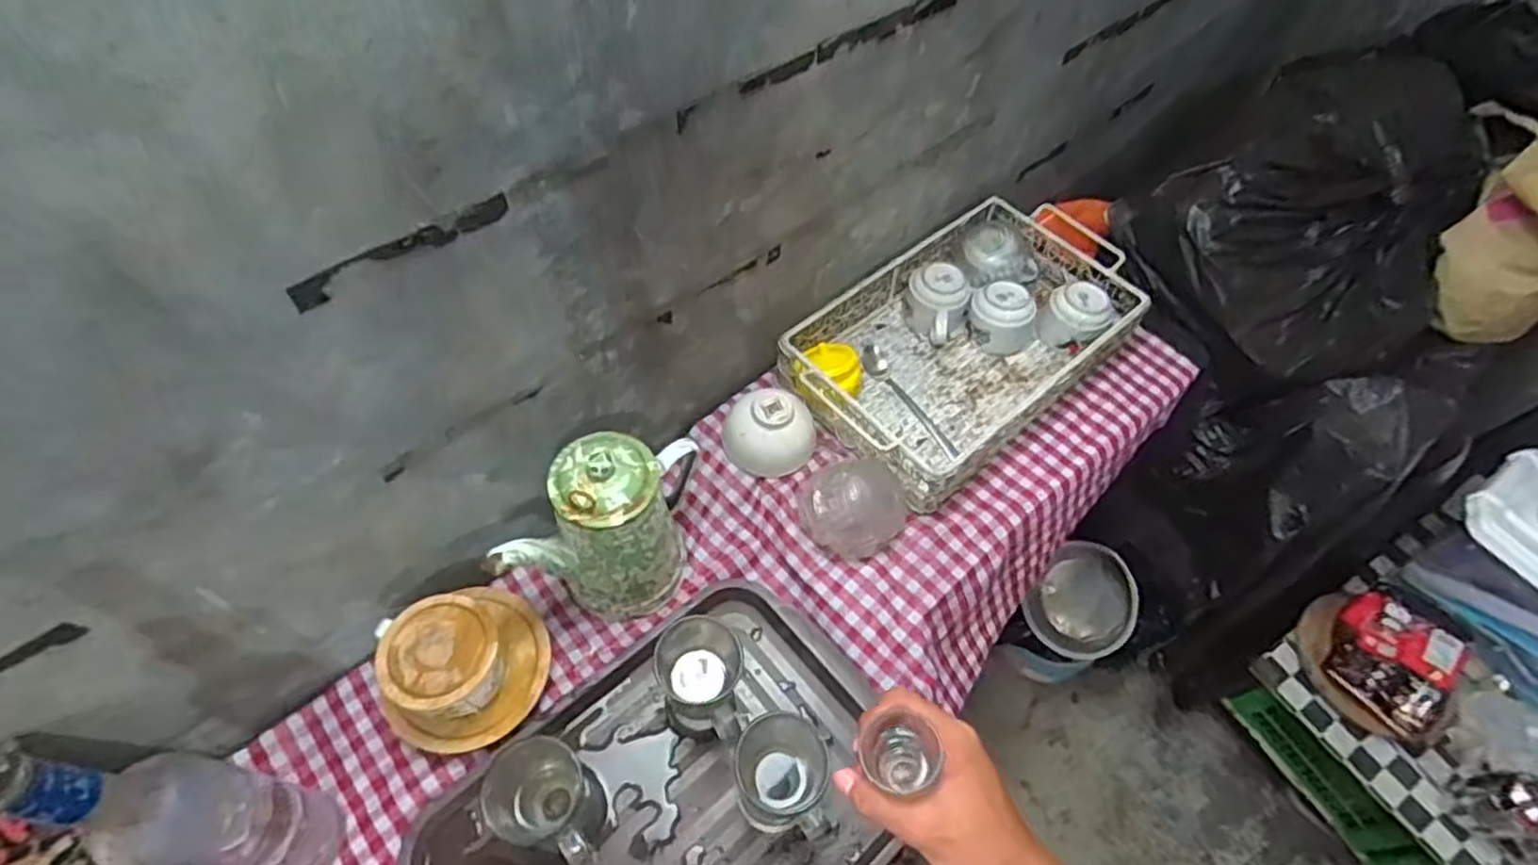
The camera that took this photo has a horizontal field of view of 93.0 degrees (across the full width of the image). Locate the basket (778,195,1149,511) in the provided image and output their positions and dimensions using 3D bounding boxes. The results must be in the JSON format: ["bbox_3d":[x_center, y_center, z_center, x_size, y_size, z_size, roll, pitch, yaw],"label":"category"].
[{"bbox_3d":[0.236,-0.114,0.911,0.420,0.088,0.264,-35,65,-24],"label":"basket"}]

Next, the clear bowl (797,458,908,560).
[{"bbox_3d":[0.090,0.079,0.782,0.113,0.078,0.093,8,56,2],"label":"clear bowl"}]

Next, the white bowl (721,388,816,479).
[{"bbox_3d":[0.000,-0.004,0.840,0.108,0.058,0.092,4,56,-1],"label":"white bowl"}]

